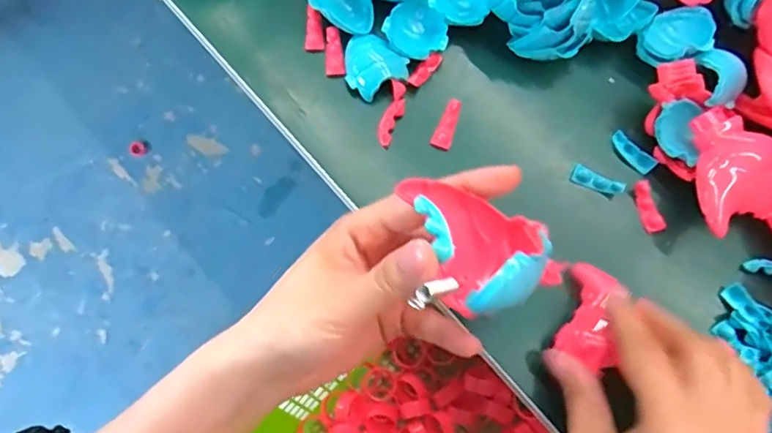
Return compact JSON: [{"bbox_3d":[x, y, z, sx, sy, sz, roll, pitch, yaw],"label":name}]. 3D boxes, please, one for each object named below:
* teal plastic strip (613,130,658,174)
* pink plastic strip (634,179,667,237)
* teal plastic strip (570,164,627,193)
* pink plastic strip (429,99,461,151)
[{"bbox_3d":[0.147,-0.038,0.328,0.009,0.007,0.030,-38,79,-10],"label":"teal plastic strip"},{"bbox_3d":[0.152,-0.005,0.320,0.011,0.004,0.031,-21,82,22],"label":"pink plastic strip"},{"bbox_3d":[0.124,-0.020,0.324,0.030,0.004,0.010,26,109,13],"label":"teal plastic strip"},{"bbox_3d":[0.037,-0.055,0.330,0.012,0.005,0.030,22,94,6],"label":"pink plastic strip"}]

